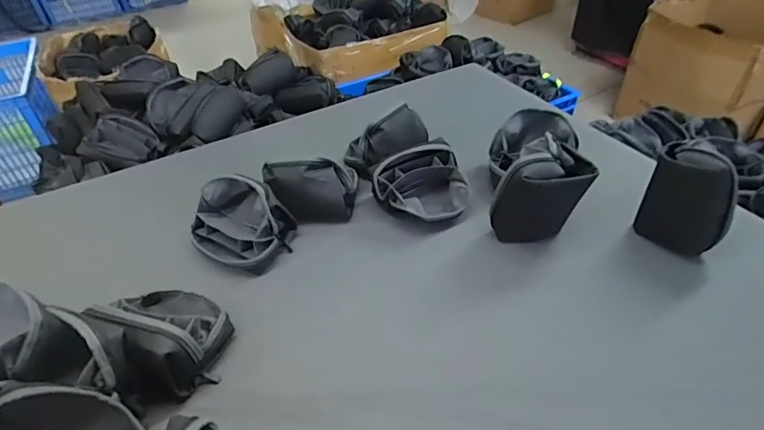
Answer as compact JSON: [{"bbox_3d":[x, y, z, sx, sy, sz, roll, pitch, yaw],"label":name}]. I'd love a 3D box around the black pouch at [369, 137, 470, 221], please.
[{"bbox_3d":[0.074,-0.053,0.842,0.160,0.089,0.130,-22,44,-19],"label":"black pouch"}]

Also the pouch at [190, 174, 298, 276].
[{"bbox_3d":[-0.246,0.007,0.795,0.159,0.131,0.114,12,44,19],"label":"pouch"}]

